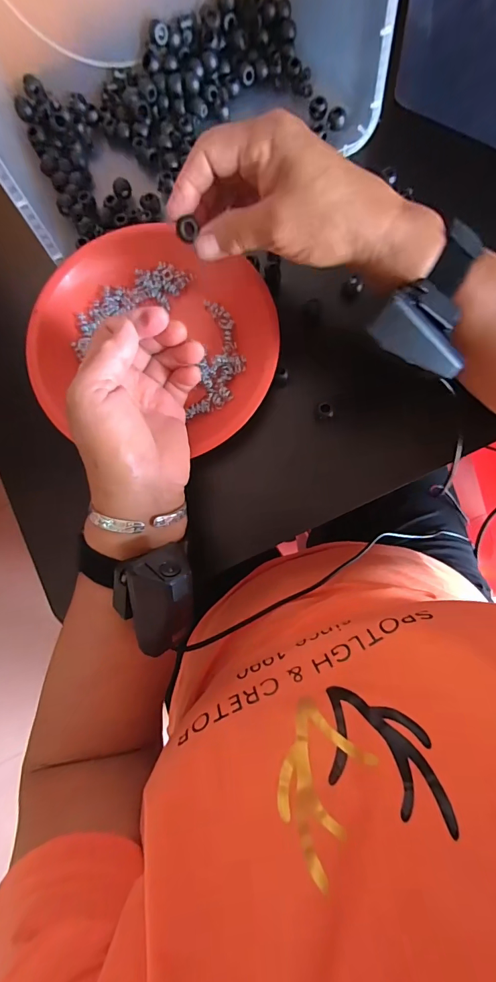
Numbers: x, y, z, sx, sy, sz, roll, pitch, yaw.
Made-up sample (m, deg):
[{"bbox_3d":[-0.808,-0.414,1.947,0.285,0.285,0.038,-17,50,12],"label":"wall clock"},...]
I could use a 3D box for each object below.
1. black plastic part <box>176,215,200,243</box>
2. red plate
[{"bbox_3d":[-0.039,-0.170,0.259,0.014,0.007,0.013,-27,83,-2],"label":"black plastic part"},{"bbox_3d":[-0.076,-0.117,0.329,0.195,0.028,0.184,0,83,2],"label":"red plate"}]

